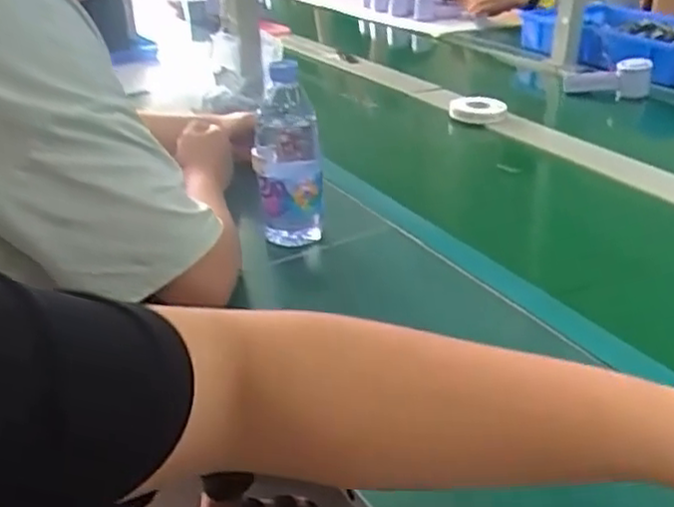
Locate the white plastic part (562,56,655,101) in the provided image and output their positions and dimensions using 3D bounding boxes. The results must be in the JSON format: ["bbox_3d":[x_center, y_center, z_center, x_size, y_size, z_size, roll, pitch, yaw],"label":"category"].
[{"bbox_3d":[0.496,-0.322,1.293,0.150,0.073,0.053,3,28,6],"label":"white plastic part"}]

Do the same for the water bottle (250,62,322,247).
[{"bbox_3d":[-0.052,-0.095,0.755,0.072,0.196,0.053,-2,28,-3],"label":"water bottle"}]

